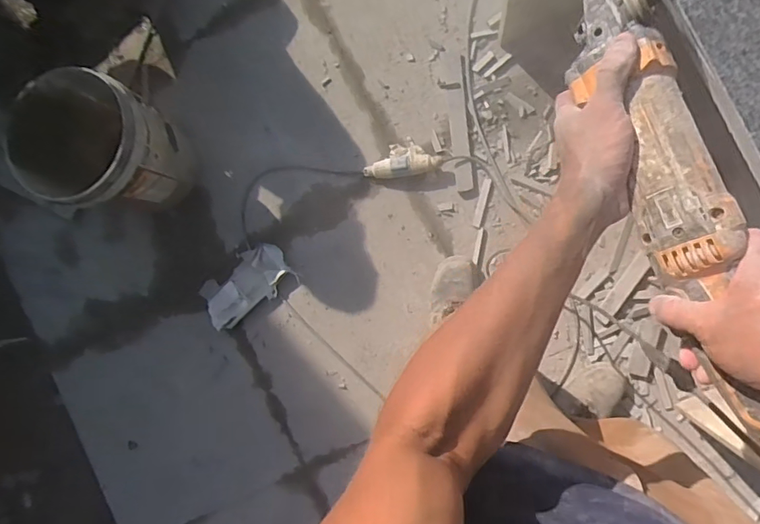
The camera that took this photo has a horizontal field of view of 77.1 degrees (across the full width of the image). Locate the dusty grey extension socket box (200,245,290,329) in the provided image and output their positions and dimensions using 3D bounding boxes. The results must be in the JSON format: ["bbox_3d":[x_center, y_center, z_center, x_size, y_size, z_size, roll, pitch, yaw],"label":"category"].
[{"bbox_3d":[-0.347,0.060,1.237,0.257,0.048,0.127,-36,84,8],"label":"dusty grey extension socket box"}]

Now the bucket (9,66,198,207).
[{"bbox_3d":[-0.605,-0.257,1.070,0.281,0.285,0.274,0,90,10],"label":"bucket"}]

